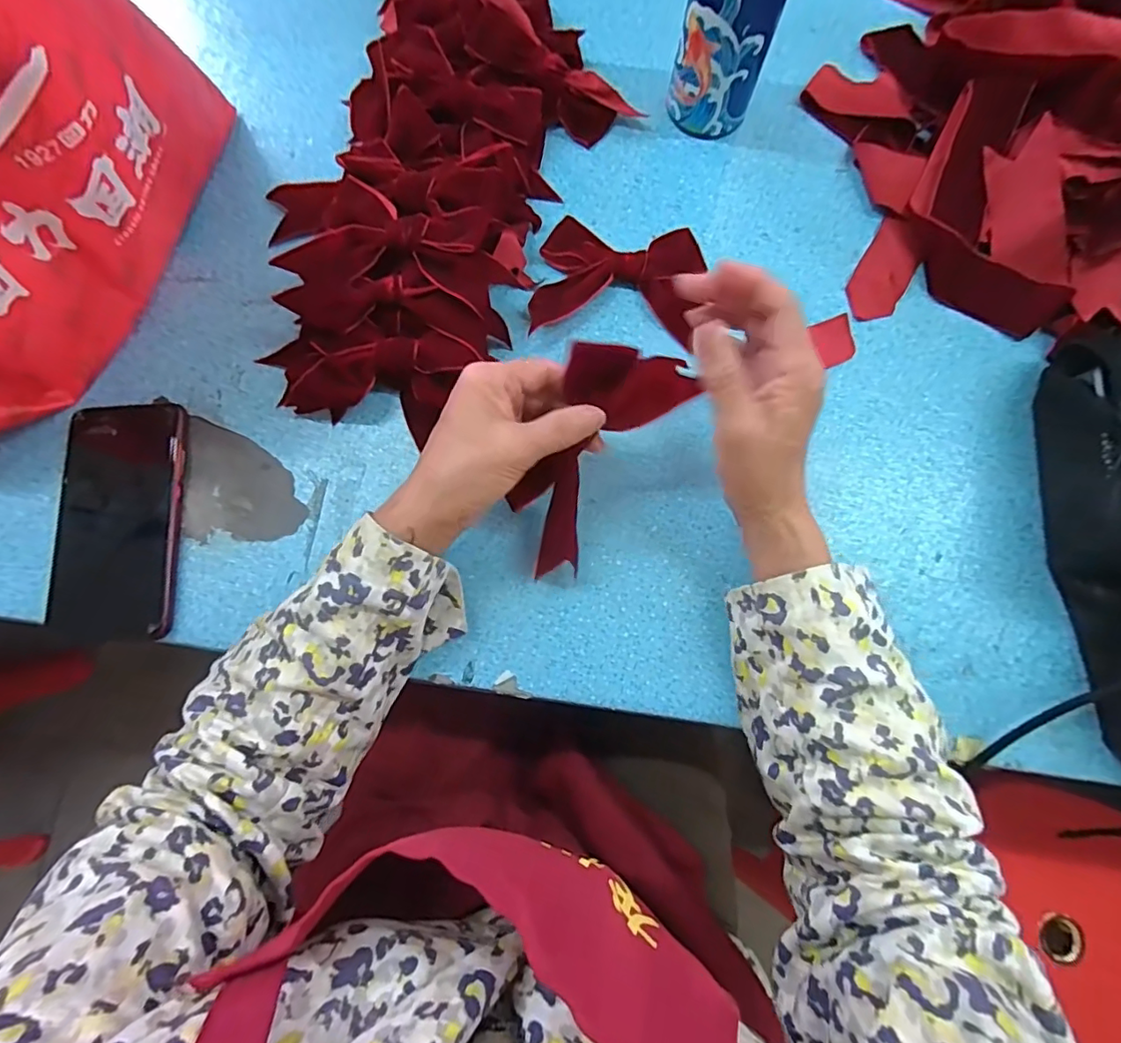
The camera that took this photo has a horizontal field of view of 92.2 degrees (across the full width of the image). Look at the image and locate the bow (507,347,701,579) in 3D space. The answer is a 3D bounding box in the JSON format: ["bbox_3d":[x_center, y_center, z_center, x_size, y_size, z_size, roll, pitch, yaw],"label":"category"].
[{"bbox_3d":[0.016,-0.033,0.313,0.064,0.039,0.138,28,111,5],"label":"bow"}]

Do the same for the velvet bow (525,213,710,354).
[{"bbox_3d":[0.042,-0.176,0.395,0.116,0.015,0.093,8,79,1],"label":"velvet bow"}]

